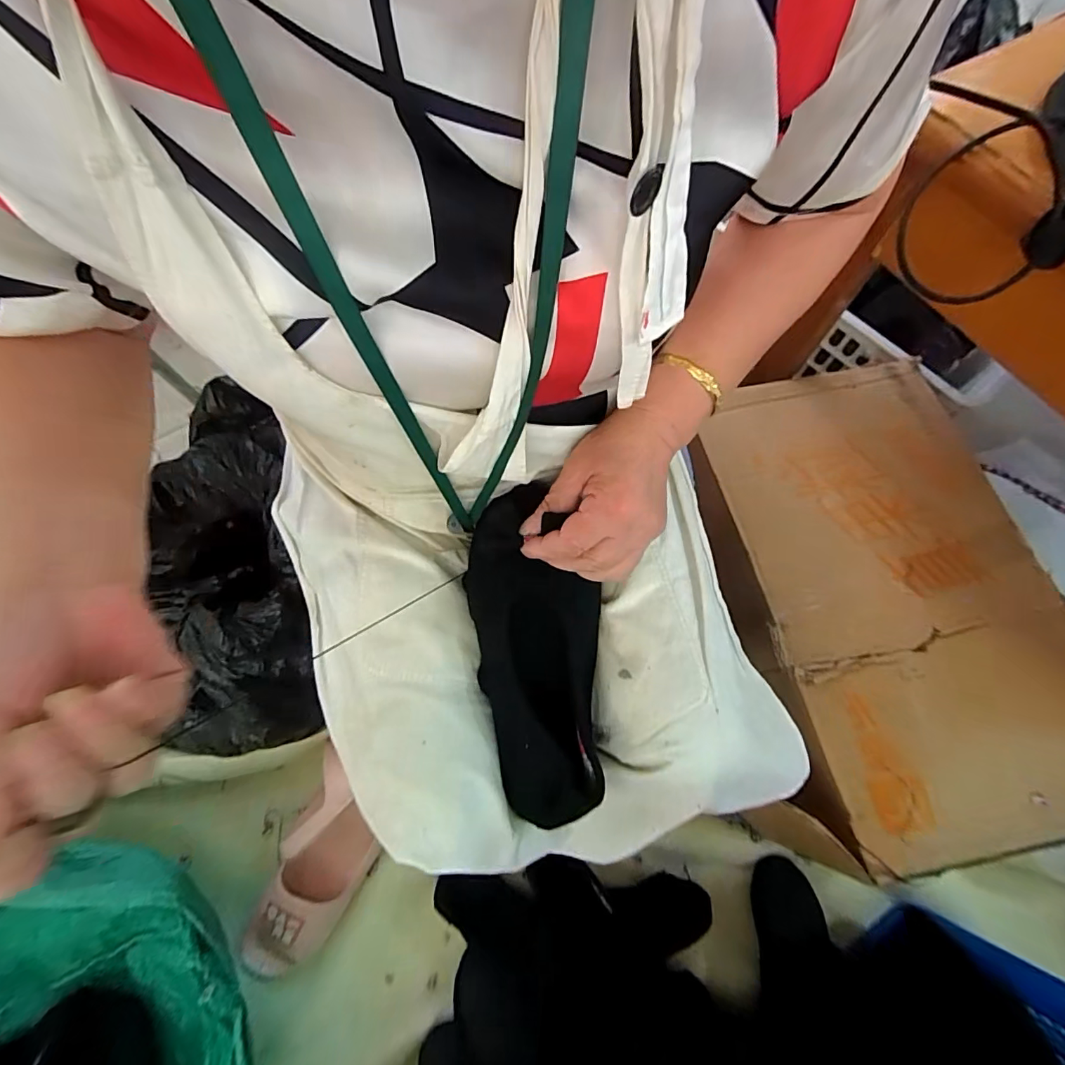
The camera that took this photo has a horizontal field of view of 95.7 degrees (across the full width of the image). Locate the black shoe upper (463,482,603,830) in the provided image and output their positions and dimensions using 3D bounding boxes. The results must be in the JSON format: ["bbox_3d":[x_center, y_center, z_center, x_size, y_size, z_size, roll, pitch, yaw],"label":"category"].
[{"bbox_3d":[0.005,0.088,0.364,0.098,0.051,0.234,-10,86,-2],"label":"black shoe upper"}]

